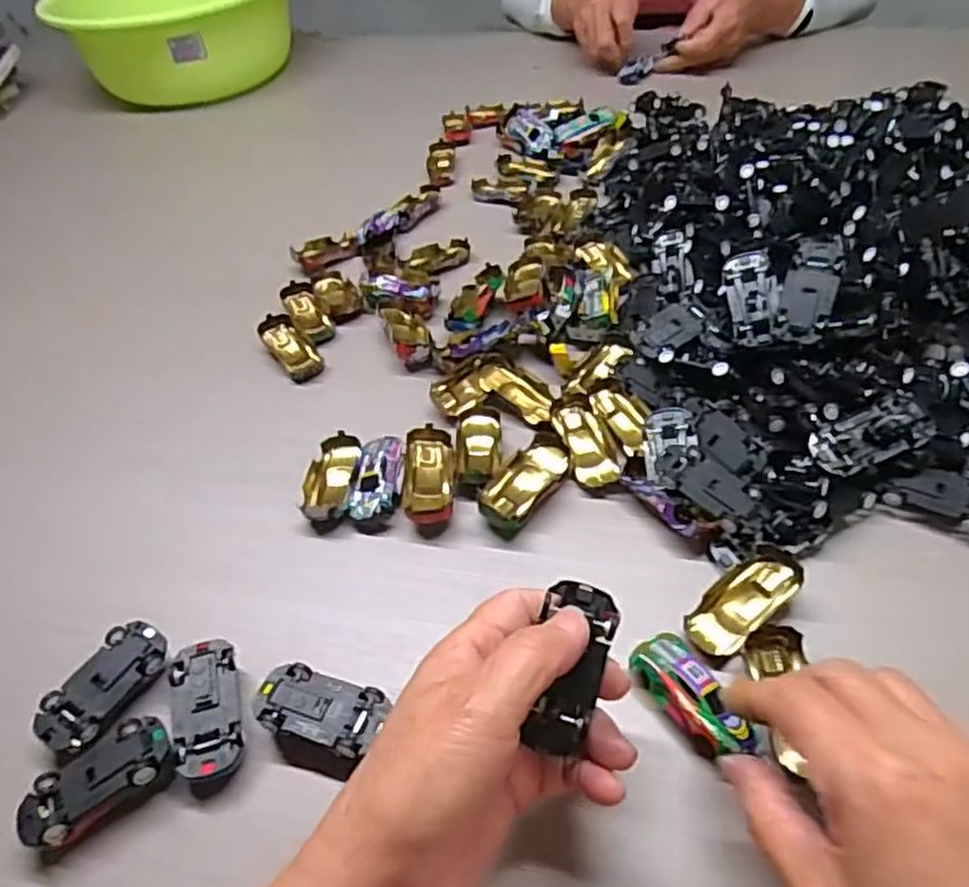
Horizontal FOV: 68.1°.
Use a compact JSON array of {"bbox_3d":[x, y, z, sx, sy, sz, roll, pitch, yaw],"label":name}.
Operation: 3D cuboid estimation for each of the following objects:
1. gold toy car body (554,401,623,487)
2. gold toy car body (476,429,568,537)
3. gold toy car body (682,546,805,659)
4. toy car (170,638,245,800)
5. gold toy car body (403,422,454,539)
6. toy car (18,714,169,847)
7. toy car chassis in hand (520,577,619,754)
[{"bbox_3d":[0.063,0.001,0.441,0.028,0.013,0.063,-17,59,-9],"label":"gold toy car body"},{"bbox_3d":[0.024,0.023,0.421,0.030,0.024,0.063,26,54,28],"label":"gold toy car body"},{"bbox_3d":[0.128,0.079,0.355,0.062,0.022,0.029,-32,51,-22],"label":"gold toy car body"},{"bbox_3d":[-0.130,0.128,0.342,0.029,0.021,0.067,-17,47,-9],"label":"toy car"},{"bbox_3d":[-0.033,0.021,0.431,0.029,0.023,0.067,-5,46,2],"label":"gold toy car body"},{"bbox_3d":[-0.172,0.152,0.323,0.064,0.021,0.033,-30,50,-20],"label":"toy car"},{"bbox_3d":[0.035,0.086,0.283,0.028,0.008,0.063,10,66,16],"label":"toy car chassis in hand"}]

